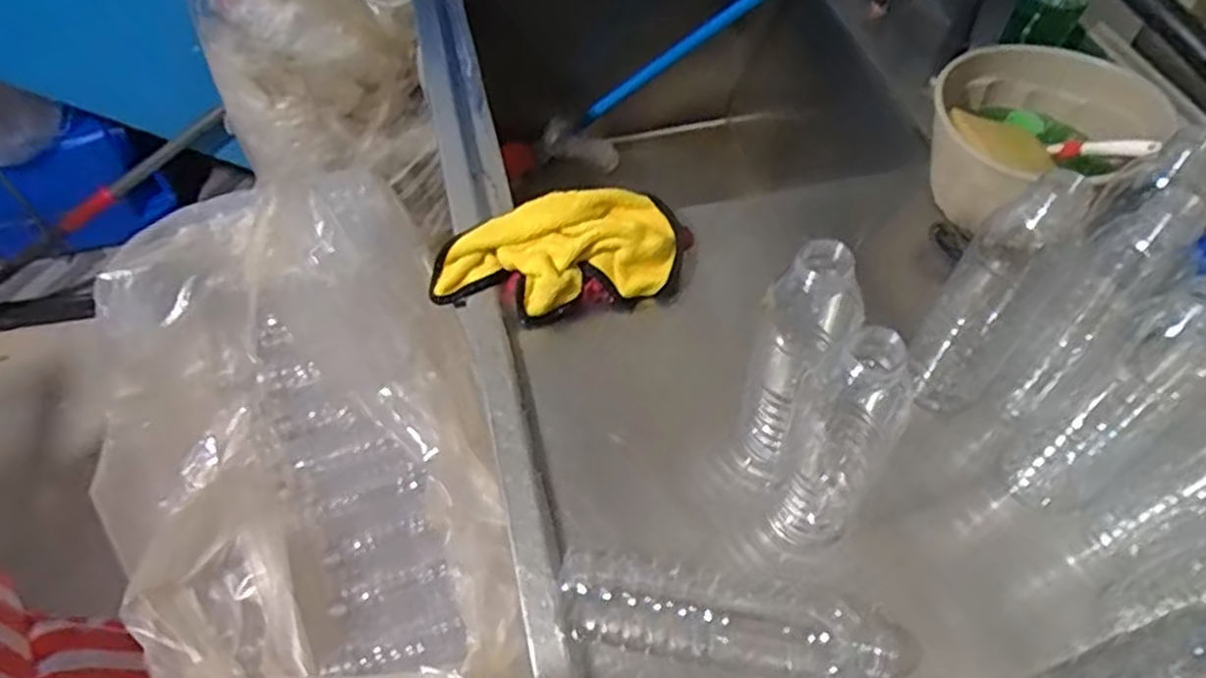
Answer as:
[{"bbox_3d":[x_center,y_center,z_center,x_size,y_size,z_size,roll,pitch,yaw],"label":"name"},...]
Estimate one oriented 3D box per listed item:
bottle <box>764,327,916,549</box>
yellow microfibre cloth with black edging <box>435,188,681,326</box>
[{"bbox_3d":[0.153,0.062,0.462,0.054,0.220,0.069,25,59,16],"label":"bottle"},{"bbox_3d":[-0.036,-0.072,0.649,0.226,0.053,0.100,-12,56,-8],"label":"yellow microfibre cloth with black edging"}]

